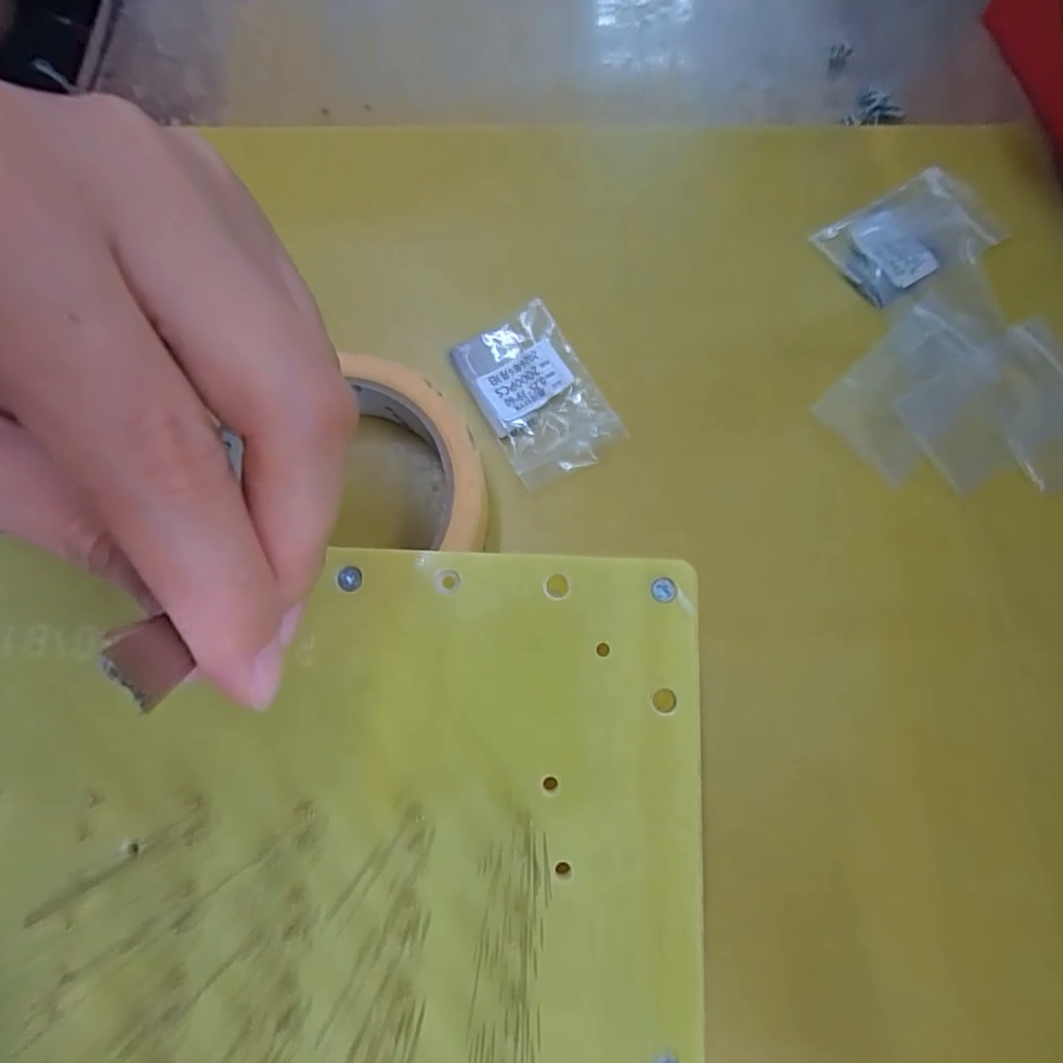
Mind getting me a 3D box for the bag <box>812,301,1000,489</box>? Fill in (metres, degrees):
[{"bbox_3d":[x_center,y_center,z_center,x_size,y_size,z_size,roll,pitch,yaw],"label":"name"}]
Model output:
[{"bbox_3d":[0.131,-0.049,0.199,0.060,0.005,0.037,-43,77,-12],"label":"bag"}]

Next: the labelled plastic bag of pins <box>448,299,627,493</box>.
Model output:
[{"bbox_3d":[0.002,-0.049,0.201,0.039,0.009,0.061,-27,74,-8],"label":"labelled plastic bag of pins"}]

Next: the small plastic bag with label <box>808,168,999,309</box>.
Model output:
[{"bbox_3d":[0.144,-0.113,0.219,0.061,0.004,0.038,-28,74,-8],"label":"small plastic bag with label"}]

